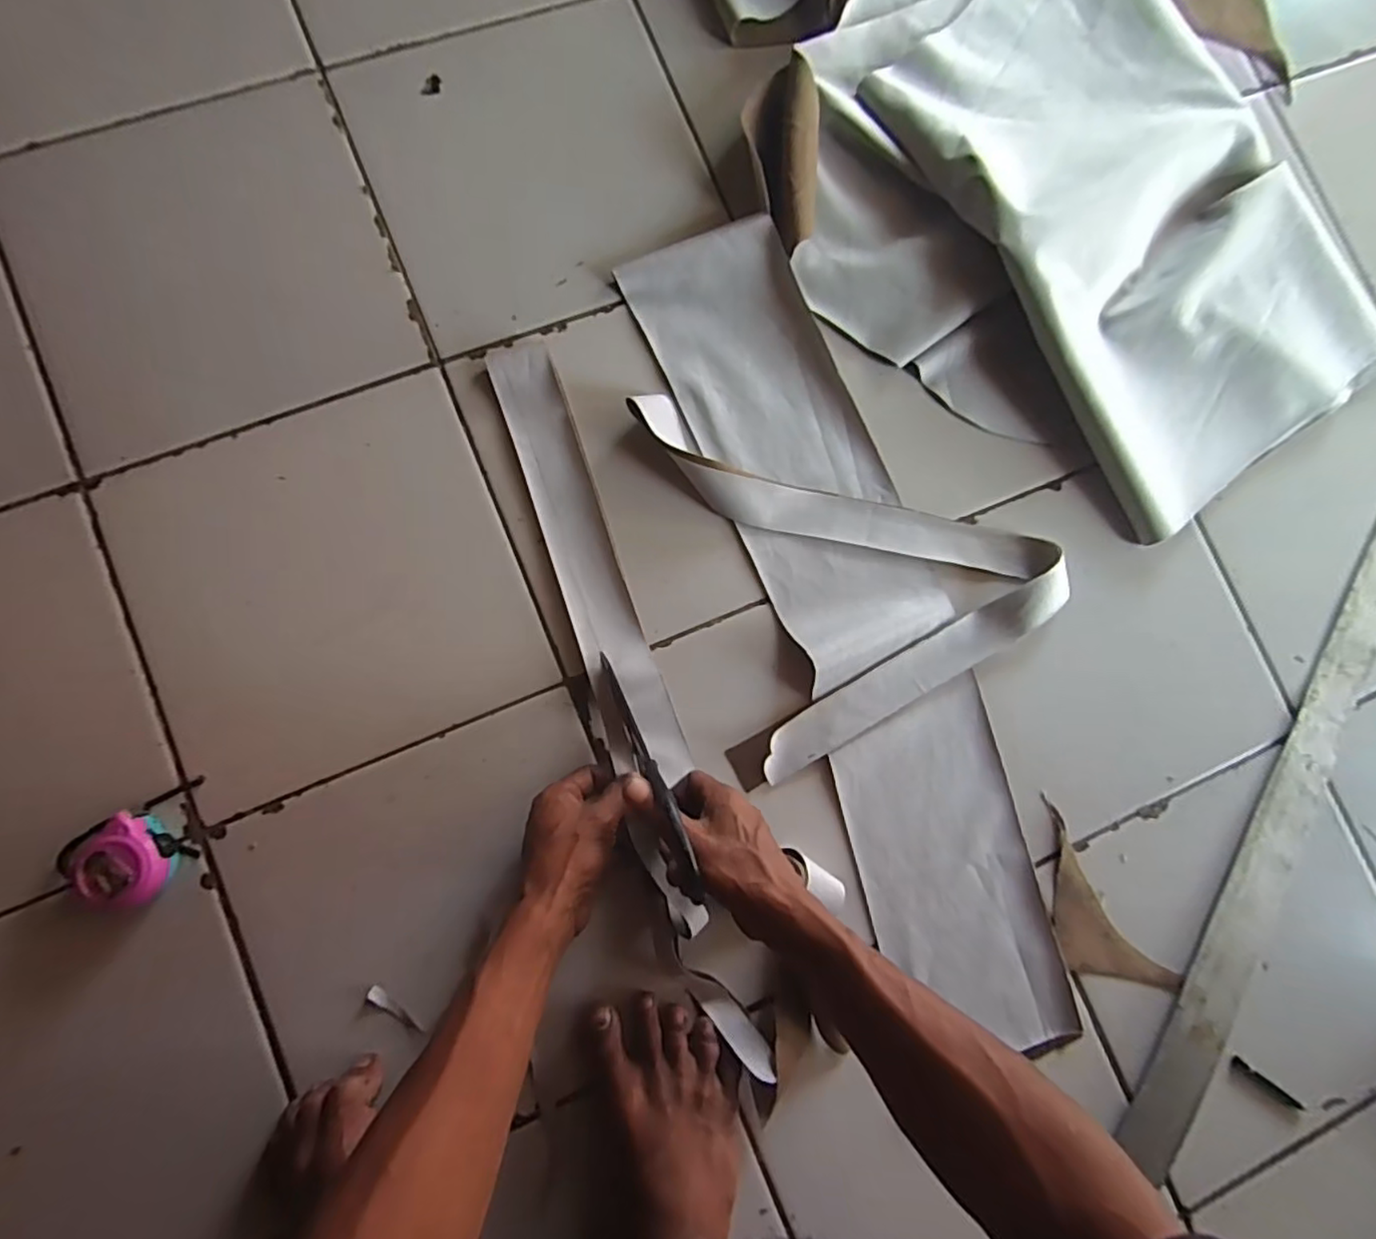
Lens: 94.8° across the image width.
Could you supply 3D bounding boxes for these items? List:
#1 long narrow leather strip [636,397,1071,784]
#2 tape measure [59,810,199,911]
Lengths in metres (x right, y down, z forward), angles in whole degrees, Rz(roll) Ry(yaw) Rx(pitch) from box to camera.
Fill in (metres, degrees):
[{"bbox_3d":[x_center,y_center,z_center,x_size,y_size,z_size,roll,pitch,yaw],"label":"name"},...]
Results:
[{"bbox_3d":[0.157,-0.074,0.558,0.306,0.028,0.337,-19,86,-7],"label":"long narrow leather strip"},{"bbox_3d":[-0.422,0.180,0.470,0.073,0.038,0.064,45,82,1],"label":"tape measure"}]

